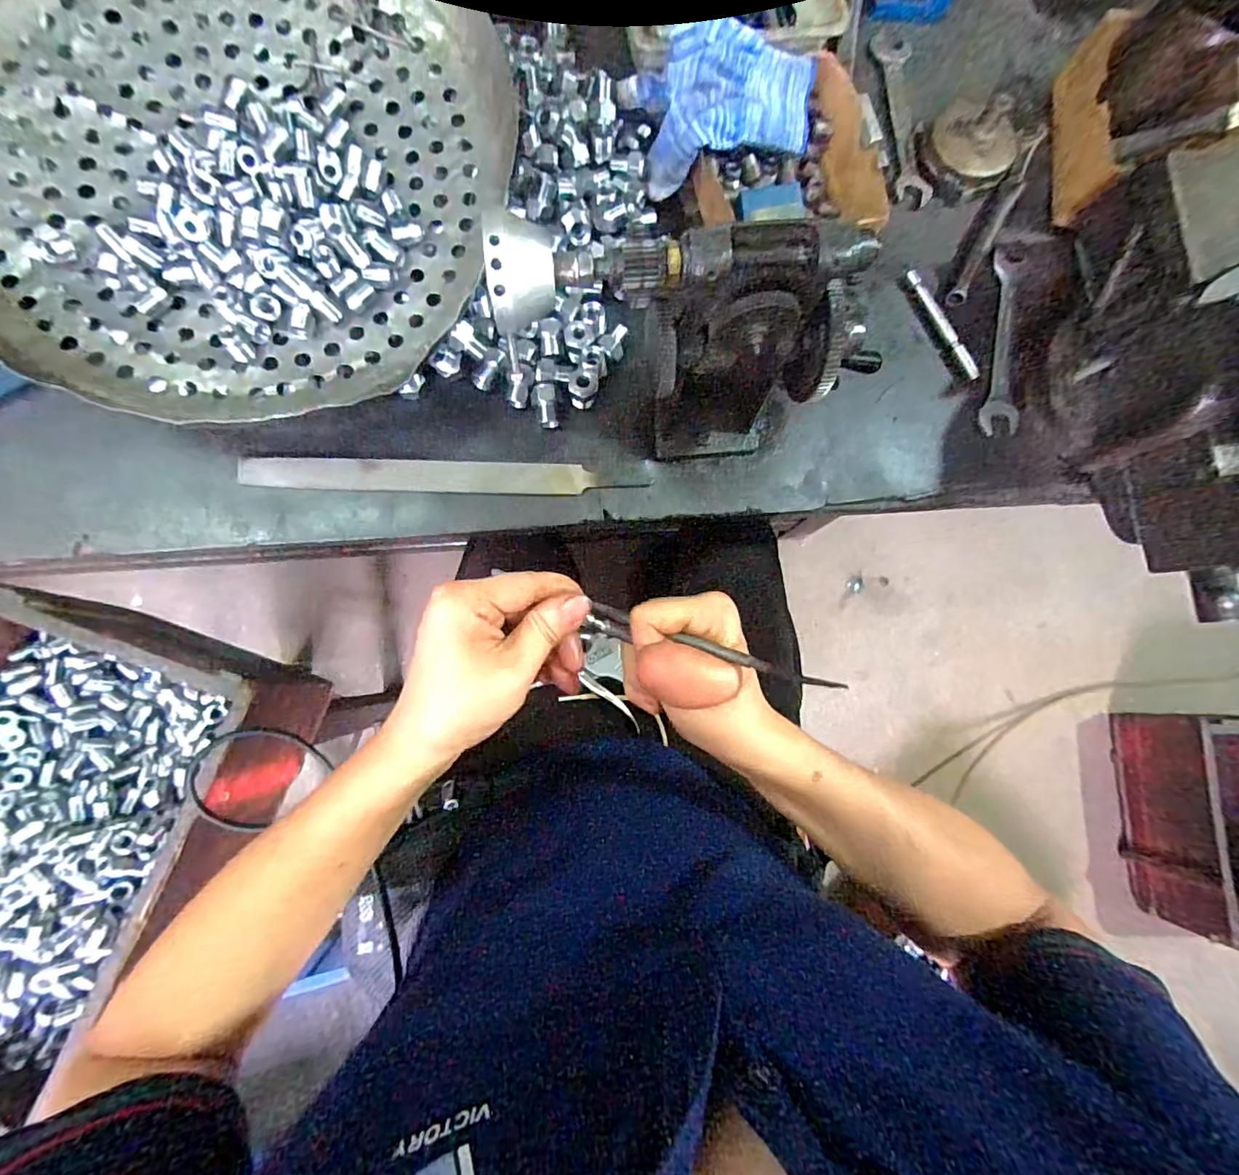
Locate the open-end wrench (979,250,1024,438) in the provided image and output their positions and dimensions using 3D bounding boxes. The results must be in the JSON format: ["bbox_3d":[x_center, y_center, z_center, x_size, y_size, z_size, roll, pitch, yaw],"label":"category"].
[{"bbox_3d":[0.329,-0.212,0.460,0.029,0.009,0.169,9,81,-4],"label":"open-end wrench"}]

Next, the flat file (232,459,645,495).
[{"bbox_3d":[-0.128,-0.084,0.406,0.290,0.006,0.024,2,81,-5],"label":"flat file"}]

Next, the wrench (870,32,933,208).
[{"bbox_3d":[0.255,-0.426,0.486,0.034,0.007,0.174,-1,81,-5],"label":"wrench"}]

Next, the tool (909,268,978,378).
[{"bbox_3d":[0.275,-0.223,0.458,0.013,0.009,0.106,-26,84,-8],"label":"tool"}]

